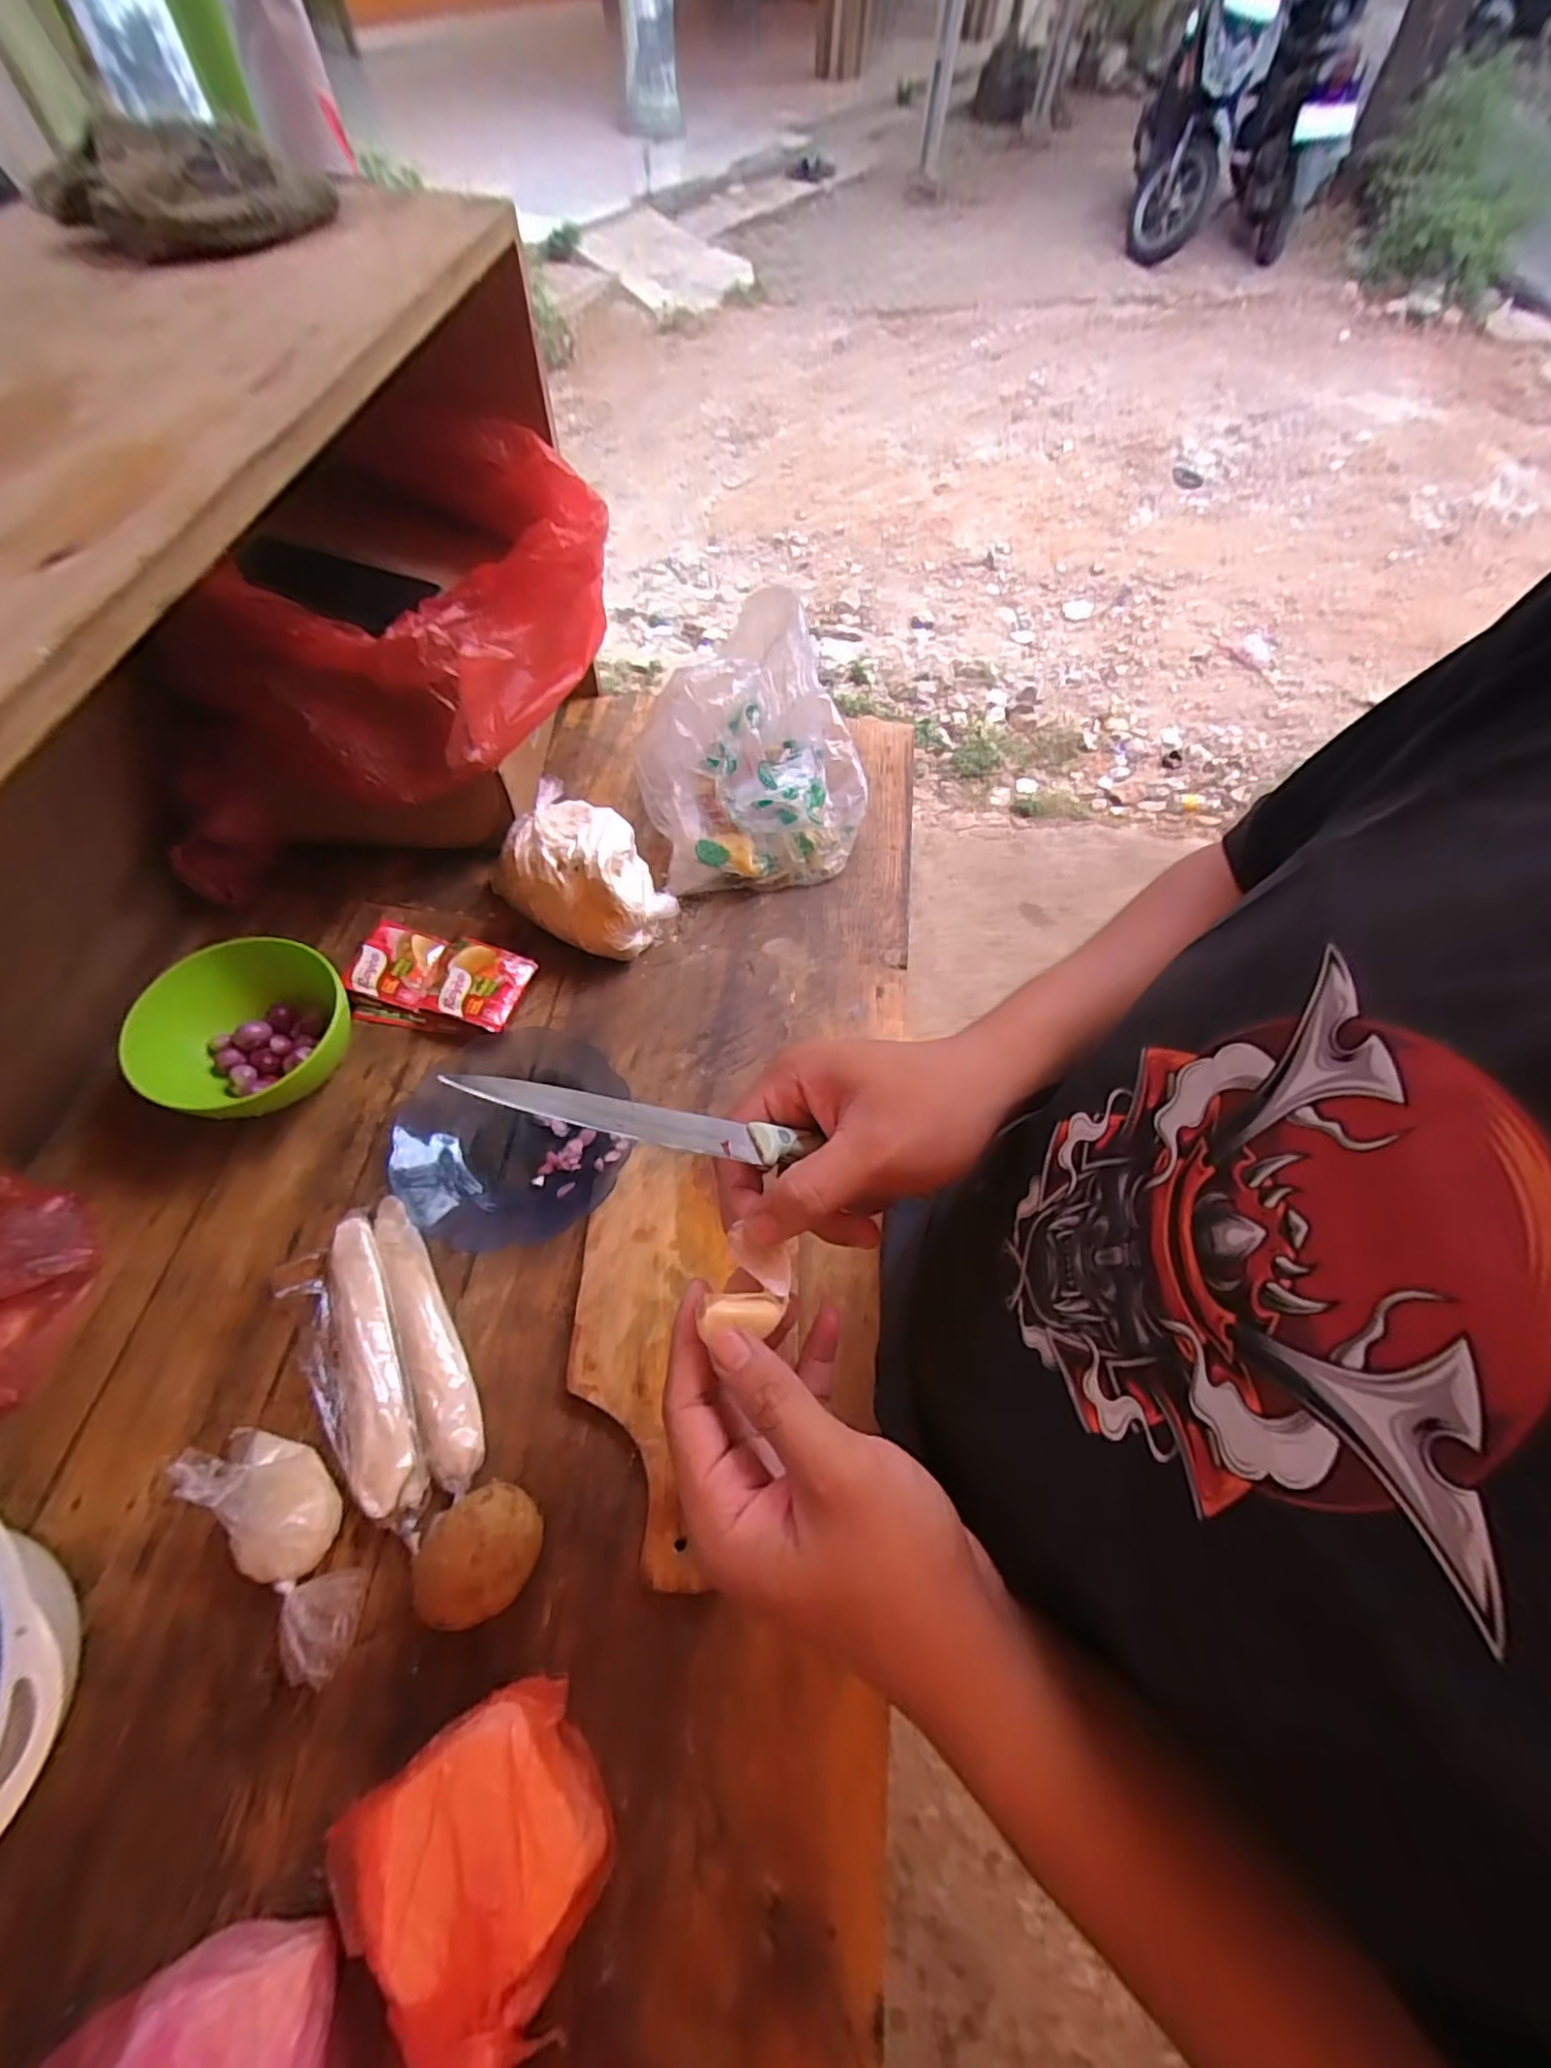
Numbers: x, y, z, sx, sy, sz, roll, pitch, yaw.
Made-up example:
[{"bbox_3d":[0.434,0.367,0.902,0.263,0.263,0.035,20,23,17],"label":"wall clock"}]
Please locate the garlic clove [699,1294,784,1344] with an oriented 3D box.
[{"bbox_3d":[-0.013,0.108,0.266,0.031,0.012,0.016,4,61,-20],"label":"garlic clove"}]

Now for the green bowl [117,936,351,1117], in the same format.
[{"bbox_3d":[-0.430,0.004,0.567,0.136,0.085,0.159,30,64,12],"label":"green bowl"}]

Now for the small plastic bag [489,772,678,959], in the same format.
[{"bbox_3d":[-0.182,-0.148,0.656,0.161,0.102,0.124,42,67,17],"label":"small plastic bag"}]

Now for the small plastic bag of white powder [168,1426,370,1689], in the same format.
[{"bbox_3d":[-0.301,0.307,0.419,0.051,0.071,0.152,-30,68,-18],"label":"small plastic bag of white powder"}]

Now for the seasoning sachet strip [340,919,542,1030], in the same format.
[{"bbox_3d":[-0.309,-0.053,0.635,0.152,0.029,0.095,8,62,1],"label":"seasoning sachet strip"}]

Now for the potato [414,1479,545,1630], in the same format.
[{"bbox_3d":[-0.185,0.321,0.426,0.077,0.054,0.063,-19,65,-13],"label":"potato"}]

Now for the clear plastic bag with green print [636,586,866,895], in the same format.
[{"bbox_3d":[-0.033,-0.316,0.731,0.232,0.168,0.292,-15,64,-11],"label":"clear plastic bag with green print"}]

